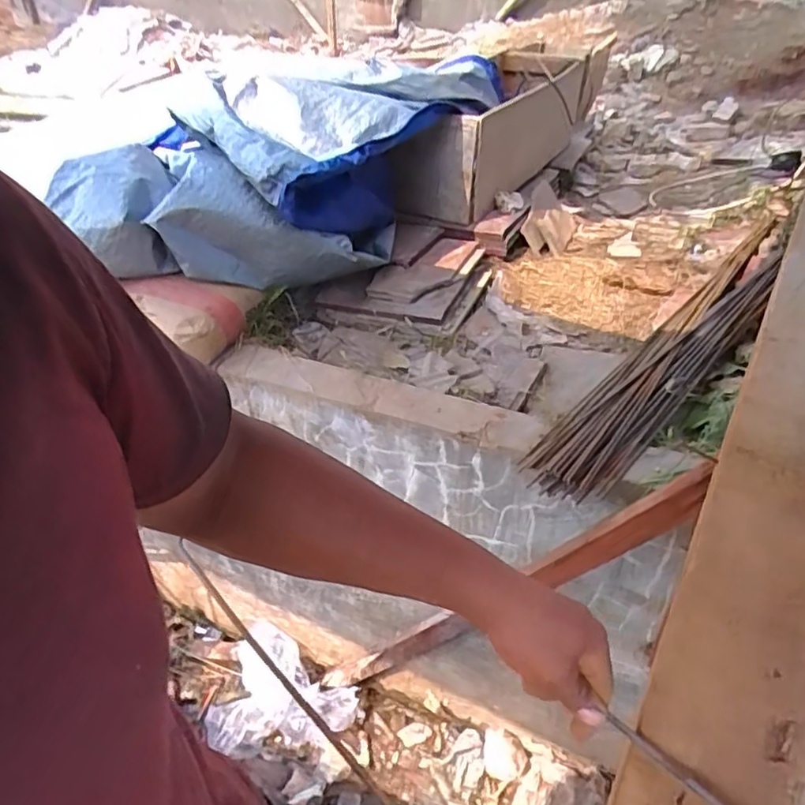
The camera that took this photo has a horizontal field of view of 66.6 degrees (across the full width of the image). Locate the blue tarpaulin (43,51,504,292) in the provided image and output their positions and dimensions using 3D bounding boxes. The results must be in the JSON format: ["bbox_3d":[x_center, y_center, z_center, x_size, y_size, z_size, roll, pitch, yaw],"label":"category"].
[{"bbox_3d":[-0.290,-0.631,1.682,1.013,0.422,0.709,5,40,8],"label":"blue tarpaulin"}]

